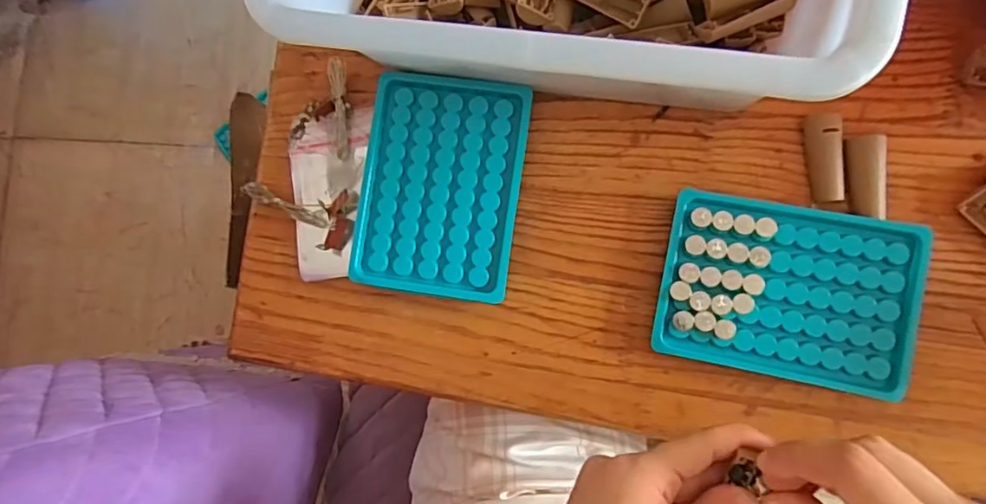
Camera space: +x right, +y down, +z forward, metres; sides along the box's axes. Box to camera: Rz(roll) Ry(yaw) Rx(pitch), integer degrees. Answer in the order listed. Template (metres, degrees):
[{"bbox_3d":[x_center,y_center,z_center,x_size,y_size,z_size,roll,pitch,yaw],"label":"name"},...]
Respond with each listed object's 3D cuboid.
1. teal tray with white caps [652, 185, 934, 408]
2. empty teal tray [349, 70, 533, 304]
[{"bbox_3d":[0.164,0.021,0.325,0.131,0.016,0.097,11,88,10],"label":"teal tray with white caps"},{"bbox_3d":[-0.030,-0.041,0.360,0.094,0.022,0.133,8,87,9],"label":"empty teal tray"}]

